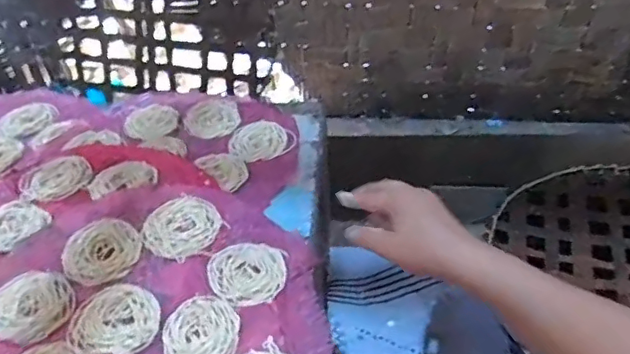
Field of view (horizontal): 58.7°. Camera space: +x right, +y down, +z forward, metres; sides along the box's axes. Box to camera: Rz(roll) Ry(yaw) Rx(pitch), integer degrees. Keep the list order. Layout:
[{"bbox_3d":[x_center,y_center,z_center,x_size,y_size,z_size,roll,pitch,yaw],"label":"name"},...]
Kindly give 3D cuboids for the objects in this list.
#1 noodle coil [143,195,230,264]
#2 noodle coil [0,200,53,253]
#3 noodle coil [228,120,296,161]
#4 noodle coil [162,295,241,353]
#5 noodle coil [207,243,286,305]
[{"bbox_3d":[-0.141,0.052,0.598,0.074,0.010,0.081,-2,42,2],"label":"noodle coil"},{"bbox_3d":[-0.341,0.051,0.620,0.073,0.004,0.074,30,51,32],"label":"noodle coil"},{"bbox_3d":[-0.068,-0.048,0.724,0.083,0.018,0.058,-17,44,-15],"label":"noodle coil"},{"bbox_3d":[-0.102,0.140,0.506,0.066,0.004,0.076,-13,43,-11],"label":"noodle coil"},{"bbox_3d":[-0.068,0.094,0.557,0.074,0.005,0.070,-2,42,2],"label":"noodle coil"}]

